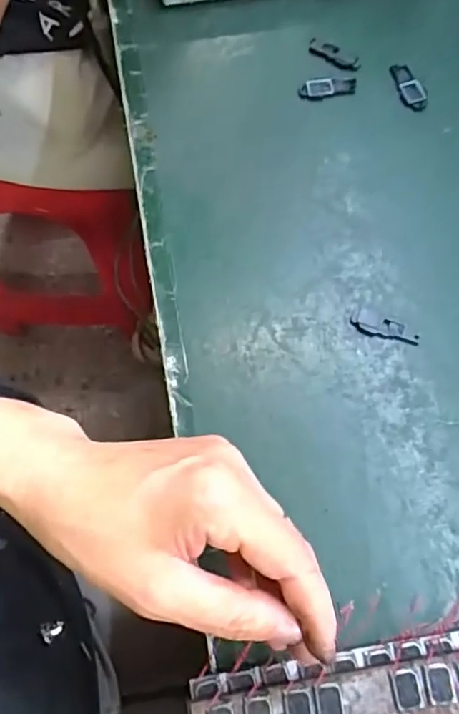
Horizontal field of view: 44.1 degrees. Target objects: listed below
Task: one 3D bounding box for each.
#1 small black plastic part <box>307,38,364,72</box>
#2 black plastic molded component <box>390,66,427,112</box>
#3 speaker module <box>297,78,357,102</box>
[{"bbox_3d":[0.075,-0.216,0.405,0.039,0.004,0.013,29,72,13],"label":"small black plastic part"},{"bbox_3d":[0.125,-0.190,0.396,0.017,0.004,0.040,-23,69,-7],"label":"black plastic molded component"},{"bbox_3d":[0.069,-0.189,0.398,0.041,0.004,0.016,-9,68,-1],"label":"speaker module"}]

